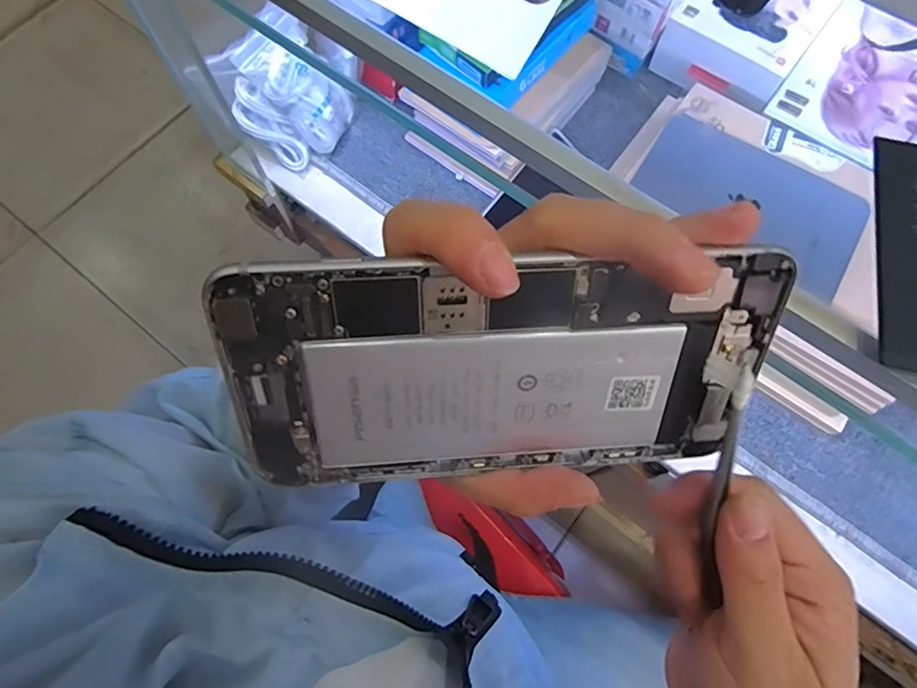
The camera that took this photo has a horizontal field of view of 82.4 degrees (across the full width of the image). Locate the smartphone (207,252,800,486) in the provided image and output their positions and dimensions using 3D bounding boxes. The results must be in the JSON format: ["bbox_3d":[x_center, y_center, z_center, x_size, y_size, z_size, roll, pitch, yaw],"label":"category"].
[{"bbox_3d":[0.013,0.010,0.155,0.152,0.076,0.005,-2,33,-6],"label":"smartphone"}]

